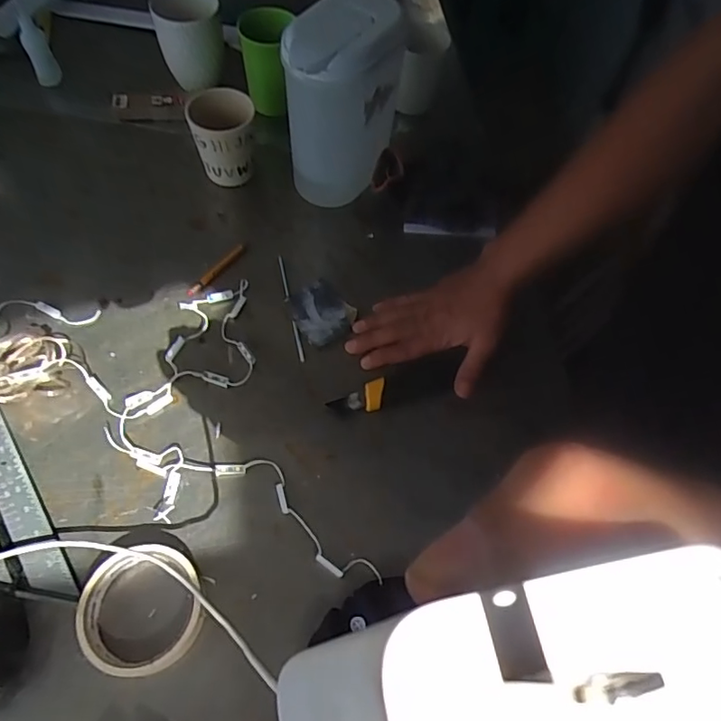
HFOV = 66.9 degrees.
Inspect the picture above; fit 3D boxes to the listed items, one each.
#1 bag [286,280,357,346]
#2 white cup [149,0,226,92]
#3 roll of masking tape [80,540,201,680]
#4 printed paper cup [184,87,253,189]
[{"bbox_3d":[-0.042,-0.051,0.578,0.061,0.009,0.070,-37,69,-21],"label":"bag"},{"bbox_3d":[-0.221,-0.418,0.709,0.081,0.100,0.071,-12,62,-10],"label":"white cup"},{"bbox_3d":[-0.167,0.190,0.419,0.089,0.030,0.089,1,60,-2],"label":"roll of masking tape"},{"bbox_3d":[-0.156,-0.256,0.631,0.071,0.093,0.068,-6,61,-7],"label":"printed paper cup"}]

